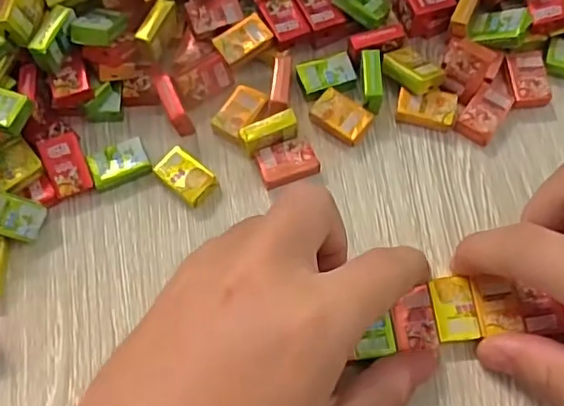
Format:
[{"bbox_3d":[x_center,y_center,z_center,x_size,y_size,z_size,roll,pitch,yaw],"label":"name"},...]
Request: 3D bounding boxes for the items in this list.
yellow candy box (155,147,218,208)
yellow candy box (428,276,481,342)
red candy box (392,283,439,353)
[{"bbox_3d":[-0.043,-0.012,0.261,0.026,0.008,0.017,39,75,16],"label":"yellow candy box"},{"bbox_3d":[0.068,0.041,0.231,0.016,0.004,0.025,-6,71,-1],"label":"yellow candy box"},{"bbox_3d":[0.052,0.045,0.230,0.016,0.004,0.023,-6,71,-1],"label":"red candy box"}]

